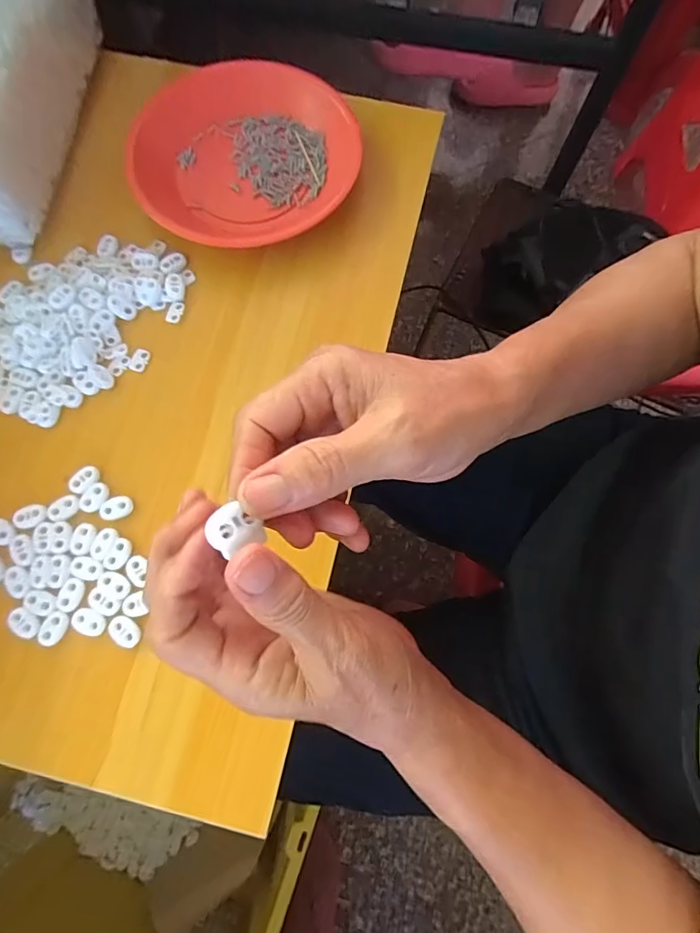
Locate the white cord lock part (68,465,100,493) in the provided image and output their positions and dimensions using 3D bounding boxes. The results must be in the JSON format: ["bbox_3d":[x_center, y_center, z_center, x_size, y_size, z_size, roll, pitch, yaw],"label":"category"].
[{"bbox_3d":[-0.193,0.009,0.347,0.014,0.004,0.023,42,77,10],"label":"white cord lock part"}]

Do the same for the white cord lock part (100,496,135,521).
[{"bbox_3d":[-0.167,0.029,0.341,0.022,0.004,0.015,-24,75,-7],"label":"white cord lock part"}]

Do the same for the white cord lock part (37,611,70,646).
[{"bbox_3d":[-0.197,0.107,0.317,0.015,0.004,0.022,21,75,5],"label":"white cord lock part"}]

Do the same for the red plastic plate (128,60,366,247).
[{"bbox_3d":[-0.089,-0.279,0.419,0.193,0.030,0.206,-4,74,-2],"label":"red plastic plate"}]

